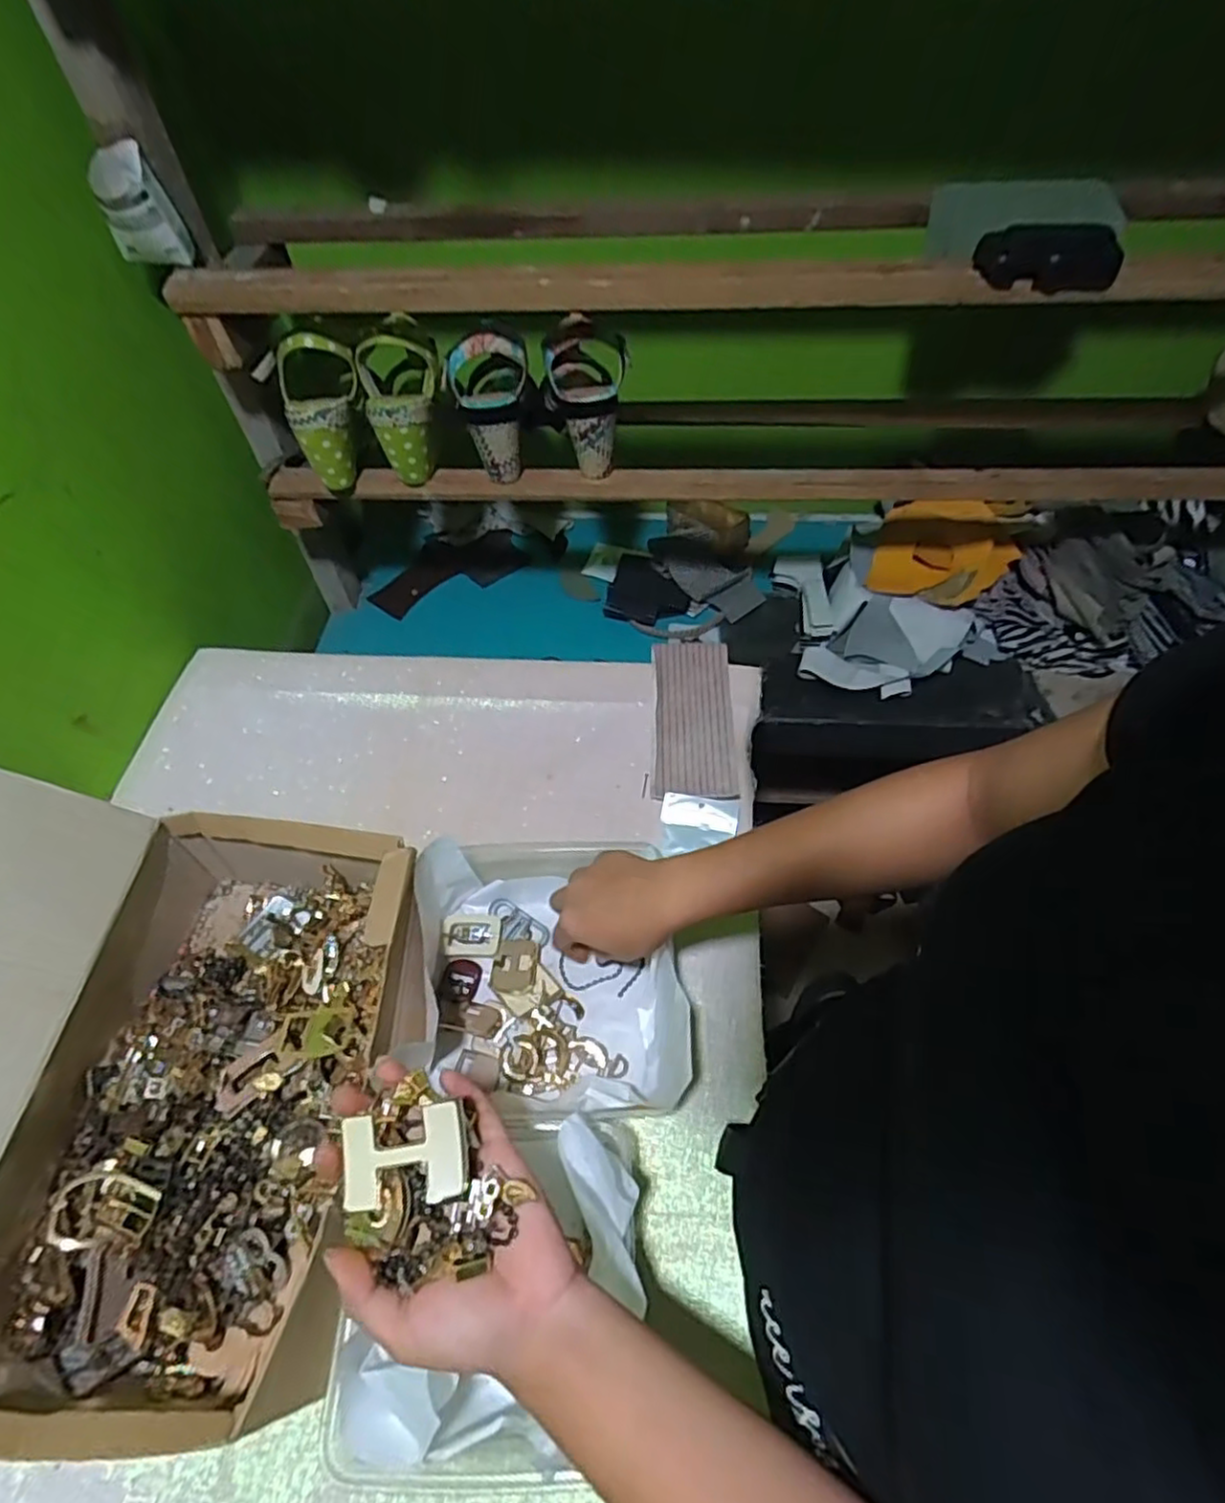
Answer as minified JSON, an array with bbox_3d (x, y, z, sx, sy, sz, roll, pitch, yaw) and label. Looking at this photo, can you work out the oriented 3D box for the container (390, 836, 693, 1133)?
[{"bbox_3d":[-0.052,0.158,0.515,0.201,0.077,0.210,-1,54,0],"label":"container"}]

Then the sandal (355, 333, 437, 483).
[{"bbox_3d":[-0.213,-0.352,0.707,0.077,0.127,0.071,-12,54,-7],"label":"sandal"}]

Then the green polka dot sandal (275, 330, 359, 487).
[{"bbox_3d":[-0.304,-0.344,0.699,0.077,0.141,0.061,5,32,4],"label":"green polka dot sandal"}]

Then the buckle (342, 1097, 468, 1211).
[{"bbox_3d":[-0.099,0.193,0.325,0.058,0.005,0.040,-10,71,0],"label":"buckle"}]

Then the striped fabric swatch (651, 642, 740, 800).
[{"bbox_3d":[0.081,-0.033,0.683,0.080,0.012,0.174,2,66,-1],"label":"striped fabric swatch"}]

